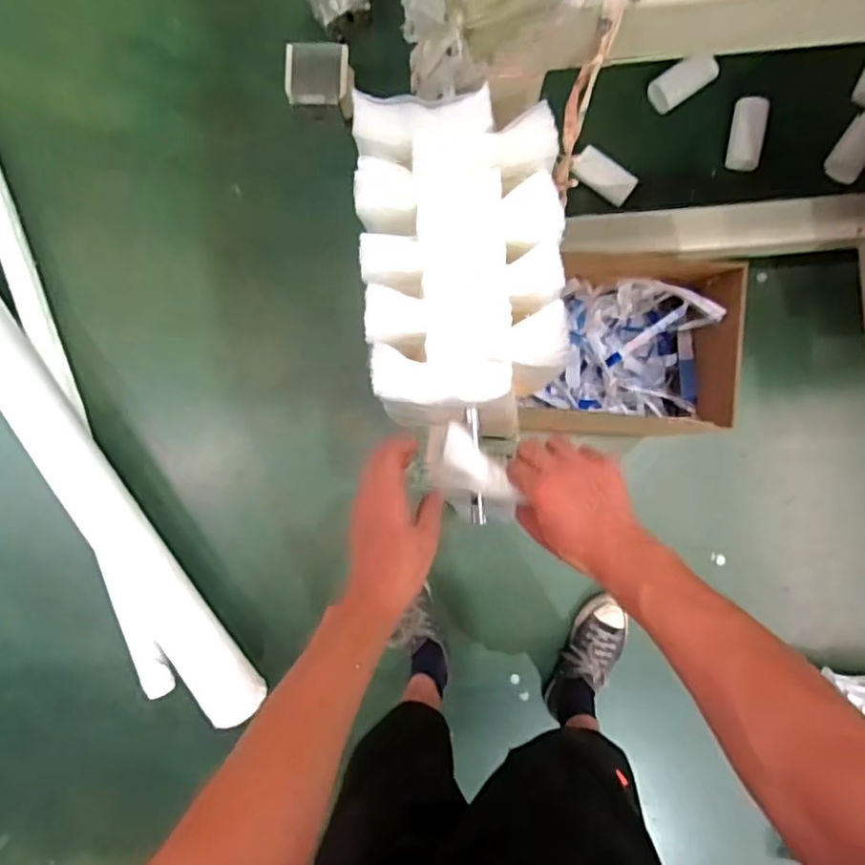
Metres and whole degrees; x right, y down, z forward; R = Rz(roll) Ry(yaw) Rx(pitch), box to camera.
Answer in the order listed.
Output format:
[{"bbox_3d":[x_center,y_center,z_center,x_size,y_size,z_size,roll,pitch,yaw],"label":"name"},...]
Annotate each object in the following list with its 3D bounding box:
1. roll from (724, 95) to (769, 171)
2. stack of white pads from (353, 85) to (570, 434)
[{"bbox_3d":[0.666,-0.631,1.324,0.063,0.050,0.143,2,108,-1],"label":"roll"},{"bbox_3d":[0.026,-0.147,0.549,0.177,0.057,0.283,-5,88,1],"label":"stack of white pads"}]

